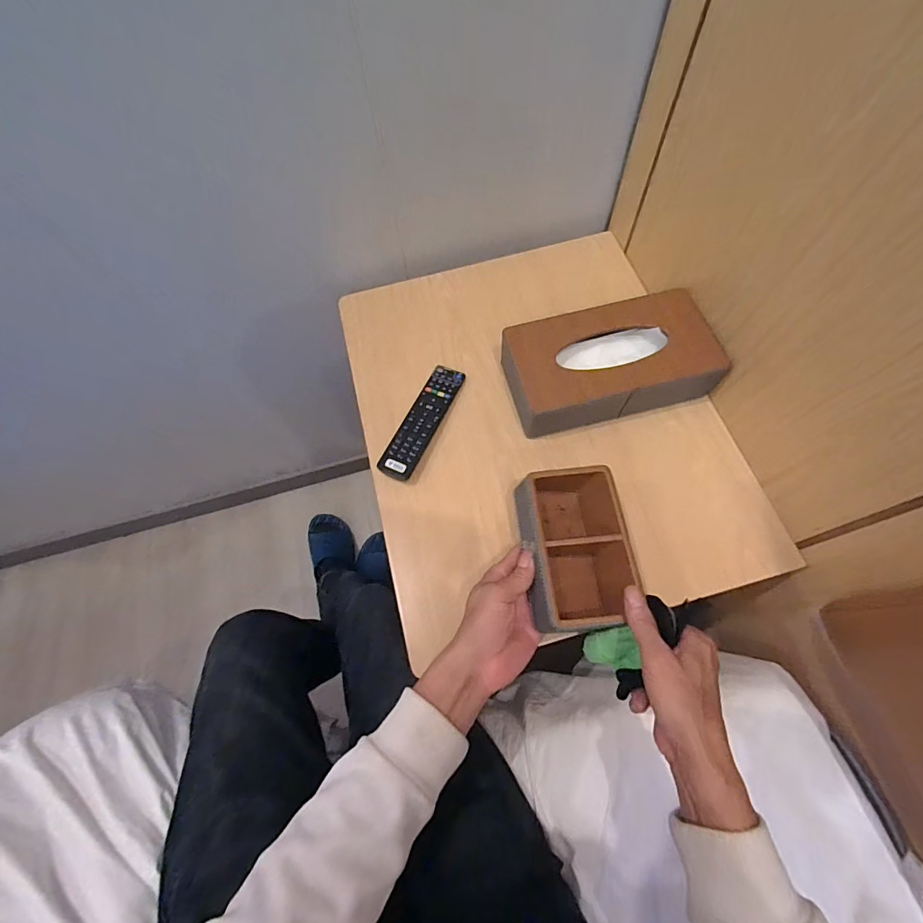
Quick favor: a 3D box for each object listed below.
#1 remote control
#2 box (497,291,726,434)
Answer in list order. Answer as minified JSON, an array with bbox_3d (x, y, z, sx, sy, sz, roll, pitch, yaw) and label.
[{"bbox_3d":[-0.051,-0.056,0.571,0.045,0.018,0.174,21,68,13],"label":"remote control"},{"bbox_3d":[0.185,-0.125,0.561,0.255,0.067,0.147,-16,65,-4],"label":"box"}]

